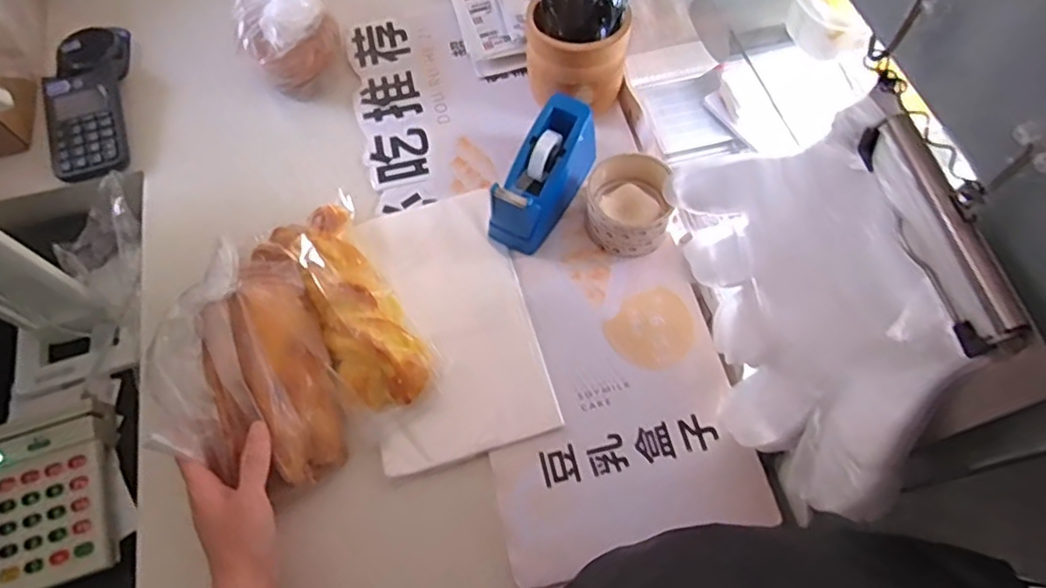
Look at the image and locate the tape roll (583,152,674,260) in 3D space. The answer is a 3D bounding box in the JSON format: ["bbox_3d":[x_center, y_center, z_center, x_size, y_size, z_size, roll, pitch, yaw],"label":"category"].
[{"bbox_3d":[0.098,-0.083,0.575,0.077,0.050,0.087,6,65,5],"label":"tape roll"}]

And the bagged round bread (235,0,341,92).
[{"bbox_3d":[-0.263,-0.289,0.663,0.100,0.087,0.129,-31,67,-12],"label":"bagged round bread"}]

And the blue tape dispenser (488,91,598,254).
[{"bbox_3d":[0.020,-0.111,0.568,0.059,0.081,0.142,23,68,13],"label":"blue tape dispenser"}]

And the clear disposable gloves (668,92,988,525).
[{"bbox_3d":[0.158,0.007,0.377,0.039,0.210,0.250,-9,65,-2],"label":"clear disposable gloves"}]

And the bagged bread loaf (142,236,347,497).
[{"bbox_3d":[-0.227,0.057,0.483,0.124,0.076,0.198,-21,68,-8],"label":"bagged bread loaf"}]

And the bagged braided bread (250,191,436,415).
[{"bbox_3d":[-0.158,0.004,0.542,0.083,0.051,0.221,-28,67,-10],"label":"bagged braided bread"}]

